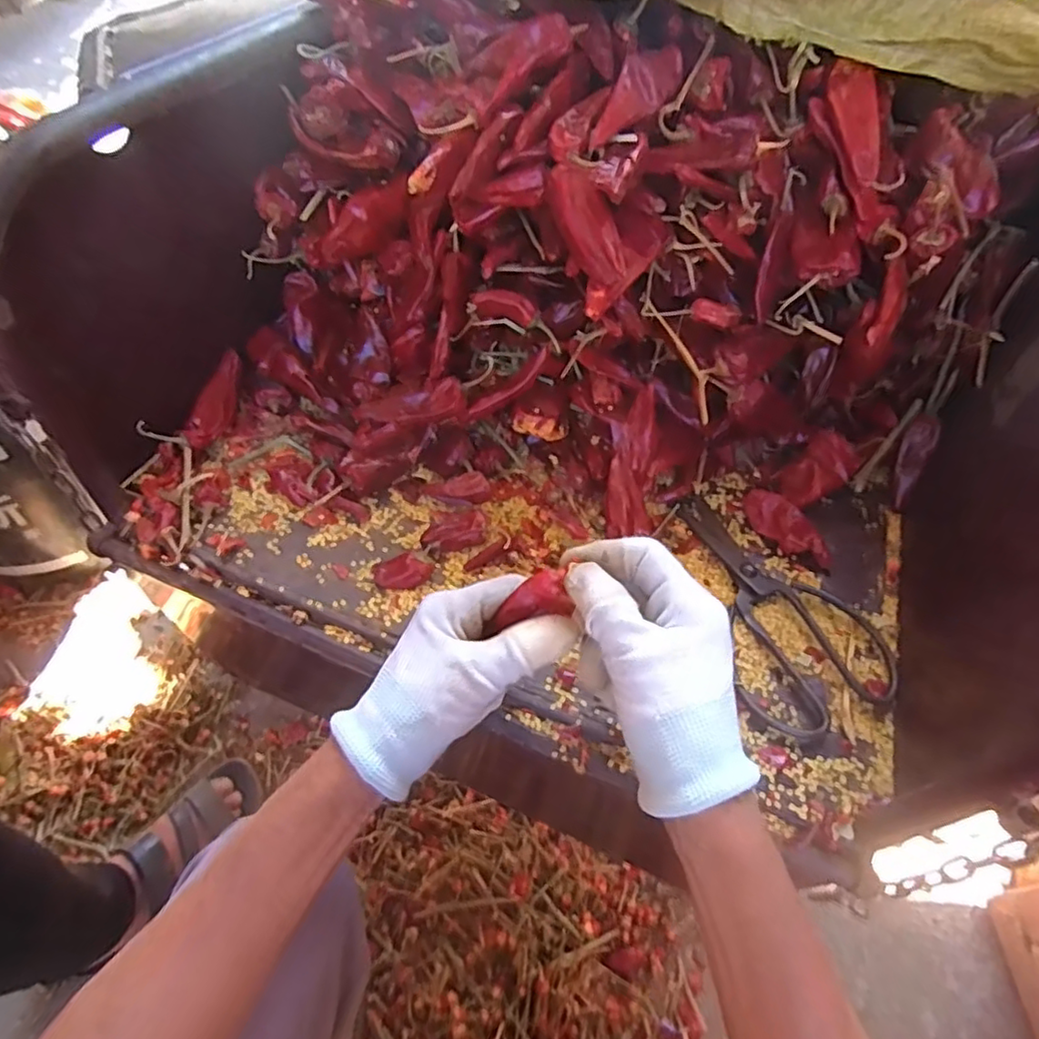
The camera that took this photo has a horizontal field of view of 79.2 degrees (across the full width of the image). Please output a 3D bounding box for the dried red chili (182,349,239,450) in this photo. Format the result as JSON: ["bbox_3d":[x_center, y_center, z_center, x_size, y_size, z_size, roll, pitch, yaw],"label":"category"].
[{"bbox_3d":[-0.239,-0.091,0.491,0.024,0.024,0.084,11,71,4],"label":"dried red chili"}]

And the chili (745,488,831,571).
[{"bbox_3d":[0.198,0.007,0.468,0.030,0.017,0.073,-27,60,-22],"label":"chili"}]

